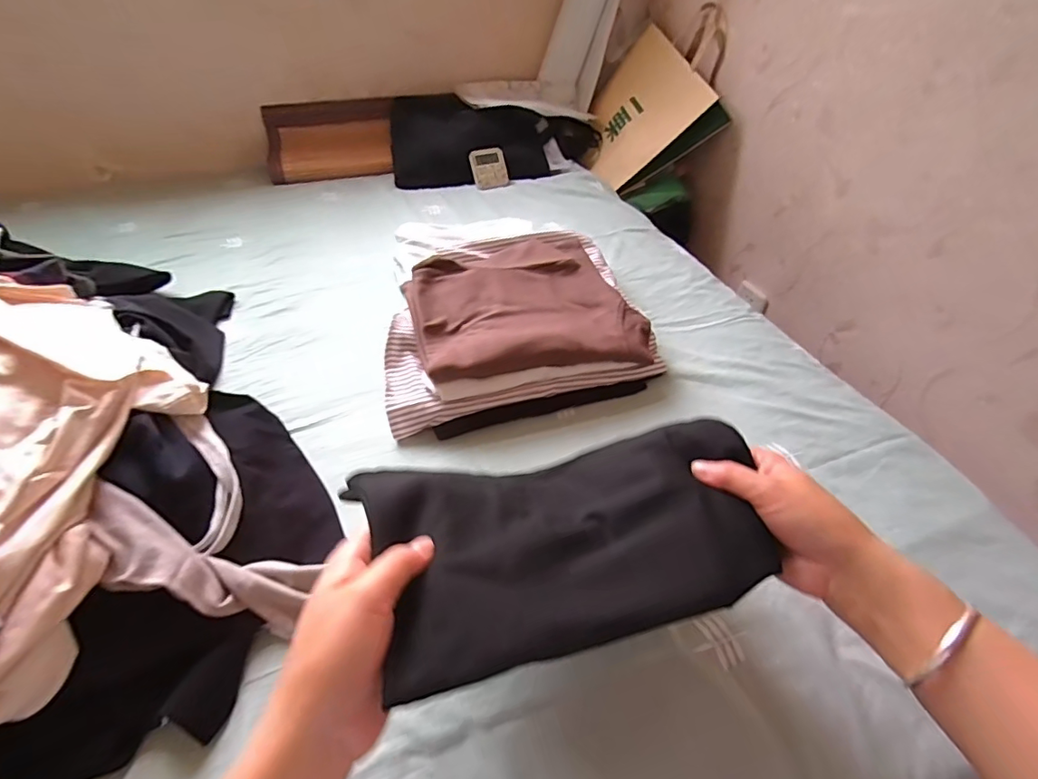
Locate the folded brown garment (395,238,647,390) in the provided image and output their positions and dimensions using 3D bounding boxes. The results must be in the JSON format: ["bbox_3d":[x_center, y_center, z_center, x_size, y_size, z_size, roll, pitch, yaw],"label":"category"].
[{"bbox_3d":[-0.001,-0.118,0.700,0.283,0.044,0.263,-13,45,-13],"label":"folded brown garment"}]

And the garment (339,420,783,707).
[{"bbox_3d":[0.040,0.089,0.344,0.257,0.055,0.142,-13,46,-14],"label":"garment"}]

